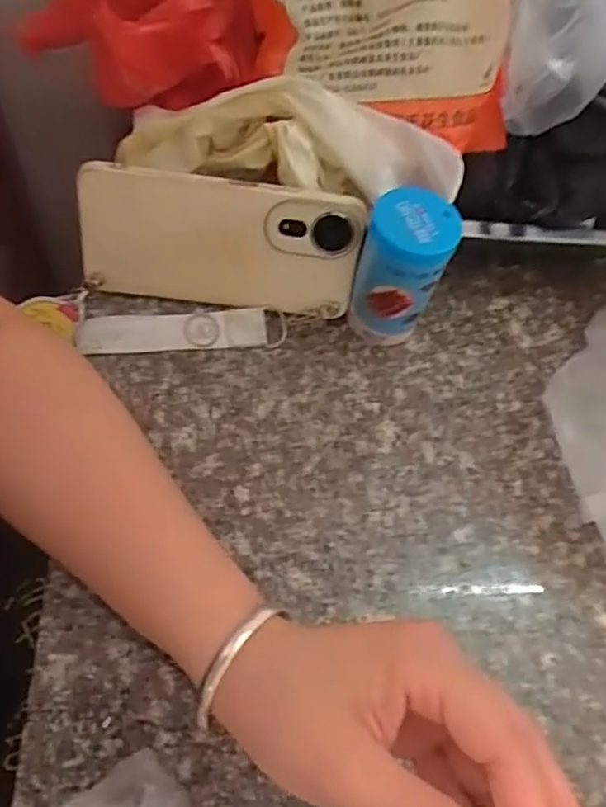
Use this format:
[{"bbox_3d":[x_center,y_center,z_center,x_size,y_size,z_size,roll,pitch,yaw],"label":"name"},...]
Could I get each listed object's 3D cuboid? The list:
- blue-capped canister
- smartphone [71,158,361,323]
[{"bbox_3d":[0.059,-0.075,0.371,0.048,0.096,0.045,4,61,-7],"label":"blue-capped canister"},{"bbox_3d":[-0.049,-0.093,0.370,0.161,0.078,0.008,7,40,-3],"label":"smartphone"}]

